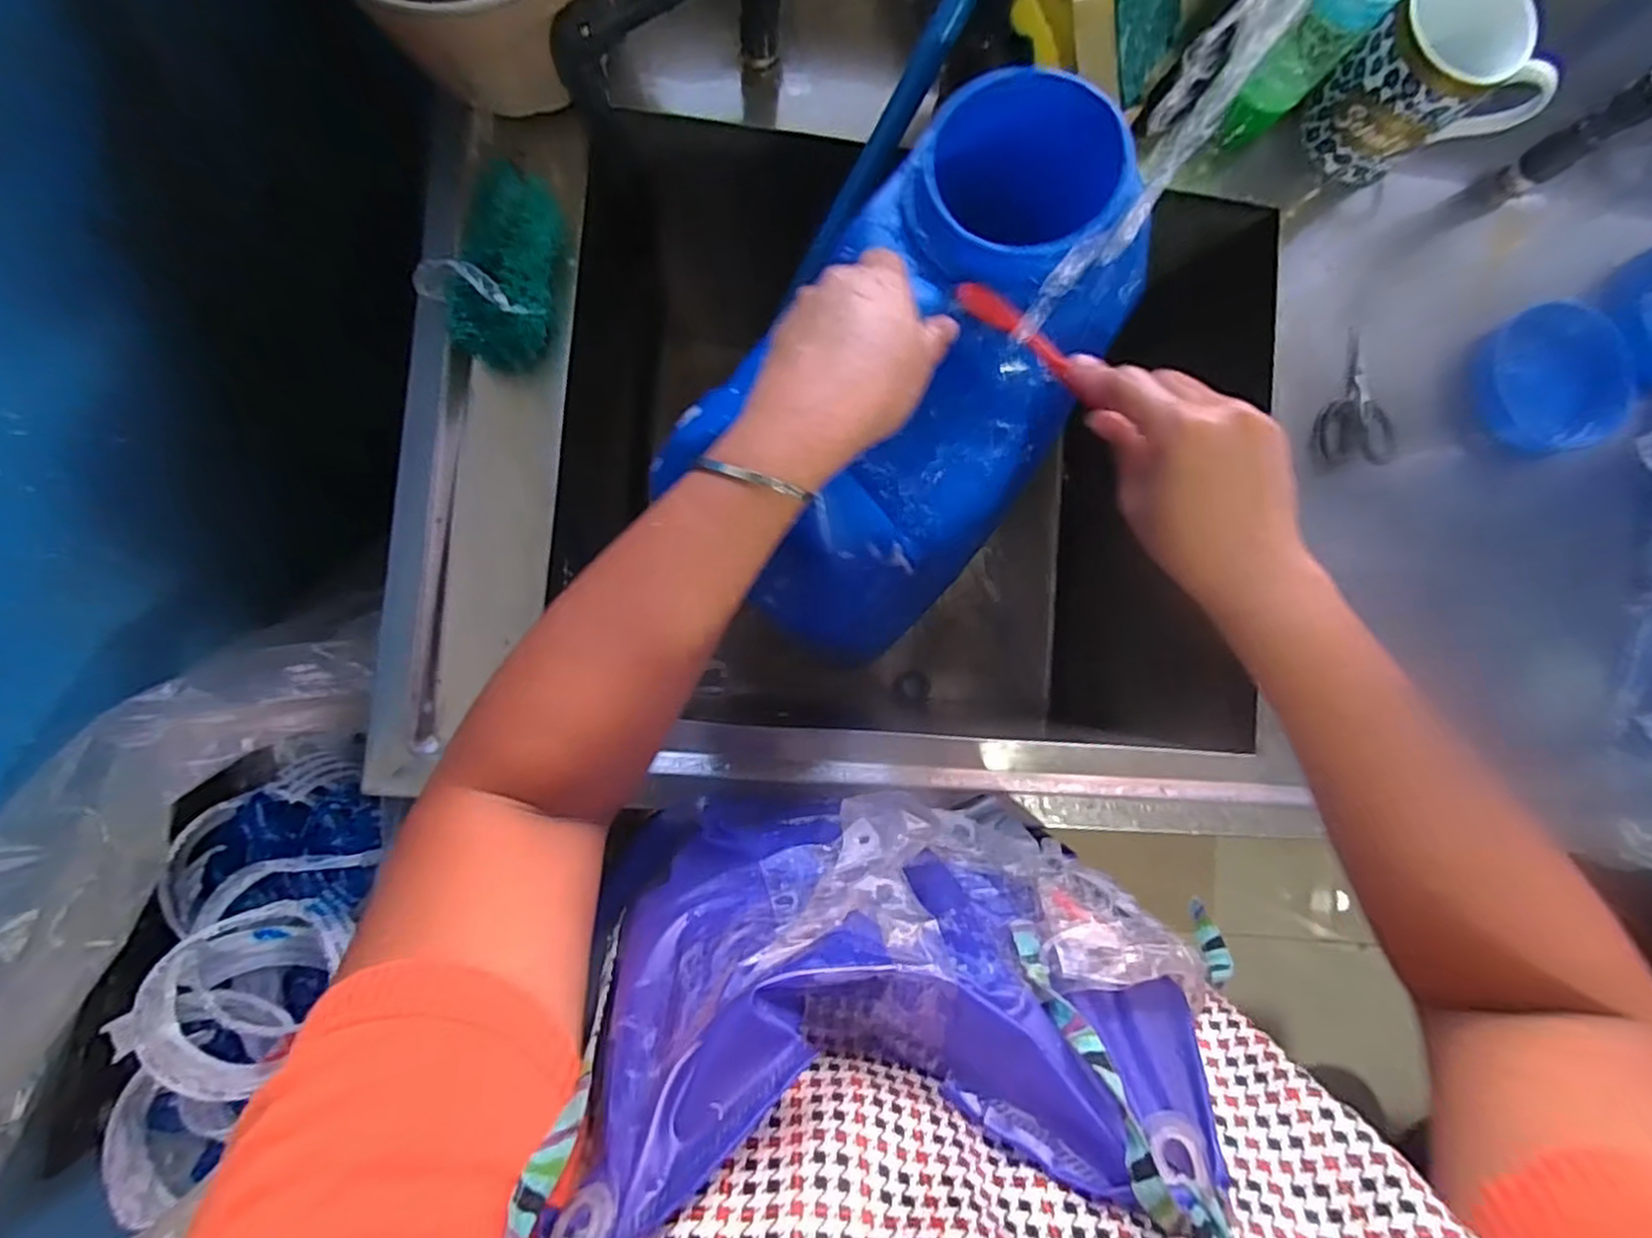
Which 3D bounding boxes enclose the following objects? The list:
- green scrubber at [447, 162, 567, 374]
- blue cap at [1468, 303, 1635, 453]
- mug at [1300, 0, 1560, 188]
[{"bbox_3d":[-0.207,-0.228,0.452,0.055,0.042,0.126,8,85,-5],"label":"green scrubber"},{"bbox_3d":[0.577,-0.188,0.549,0.126,0.022,0.118,0,86,-6],"label":"blue cap"},{"bbox_3d":[0.428,-0.375,0.495,0.089,0.104,0.114,-38,90,-7],"label":"mug"}]

